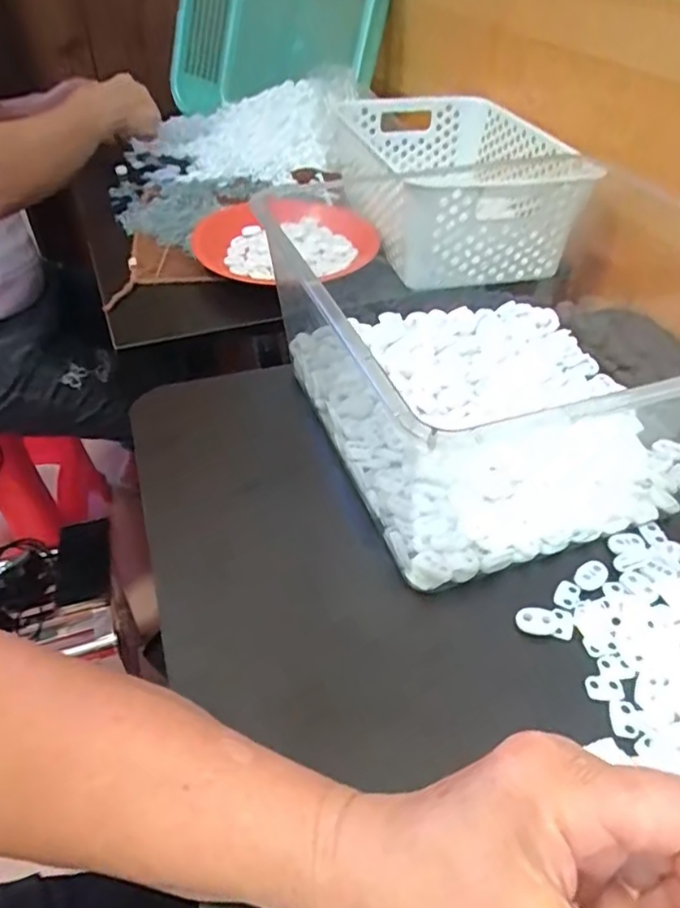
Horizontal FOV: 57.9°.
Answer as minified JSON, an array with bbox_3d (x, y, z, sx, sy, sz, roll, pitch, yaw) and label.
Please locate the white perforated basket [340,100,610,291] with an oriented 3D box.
[{"bbox_3d":[0.125,-0.329,0.712,0.226,0.099,0.381,-3,42,-4],"label":"white perforated basket"}]

